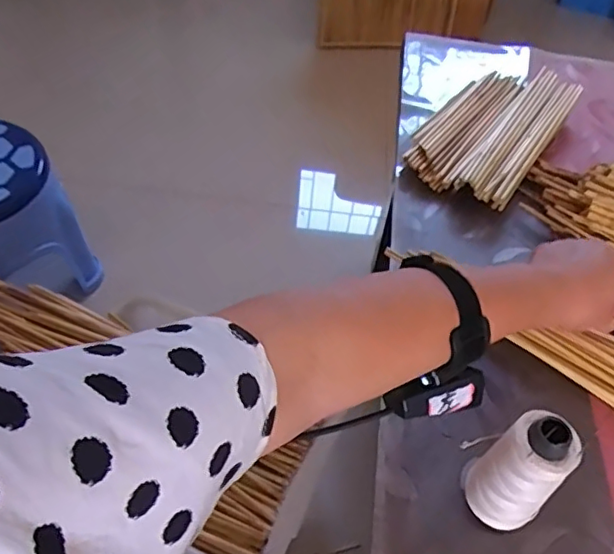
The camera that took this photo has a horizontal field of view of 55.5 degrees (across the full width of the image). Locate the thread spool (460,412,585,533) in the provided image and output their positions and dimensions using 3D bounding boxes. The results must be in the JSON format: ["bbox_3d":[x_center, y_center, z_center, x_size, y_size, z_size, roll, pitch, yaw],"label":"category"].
[{"bbox_3d":[0.143,0.135,0.400,0.045,0.109,0.051,-30,59,-26],"label":"thread spool"}]

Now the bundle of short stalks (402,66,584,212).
[{"bbox_3d":[0.236,-0.190,0.735,0.137,0.032,0.283,30,54,19],"label":"bundle of short stalks"}]

